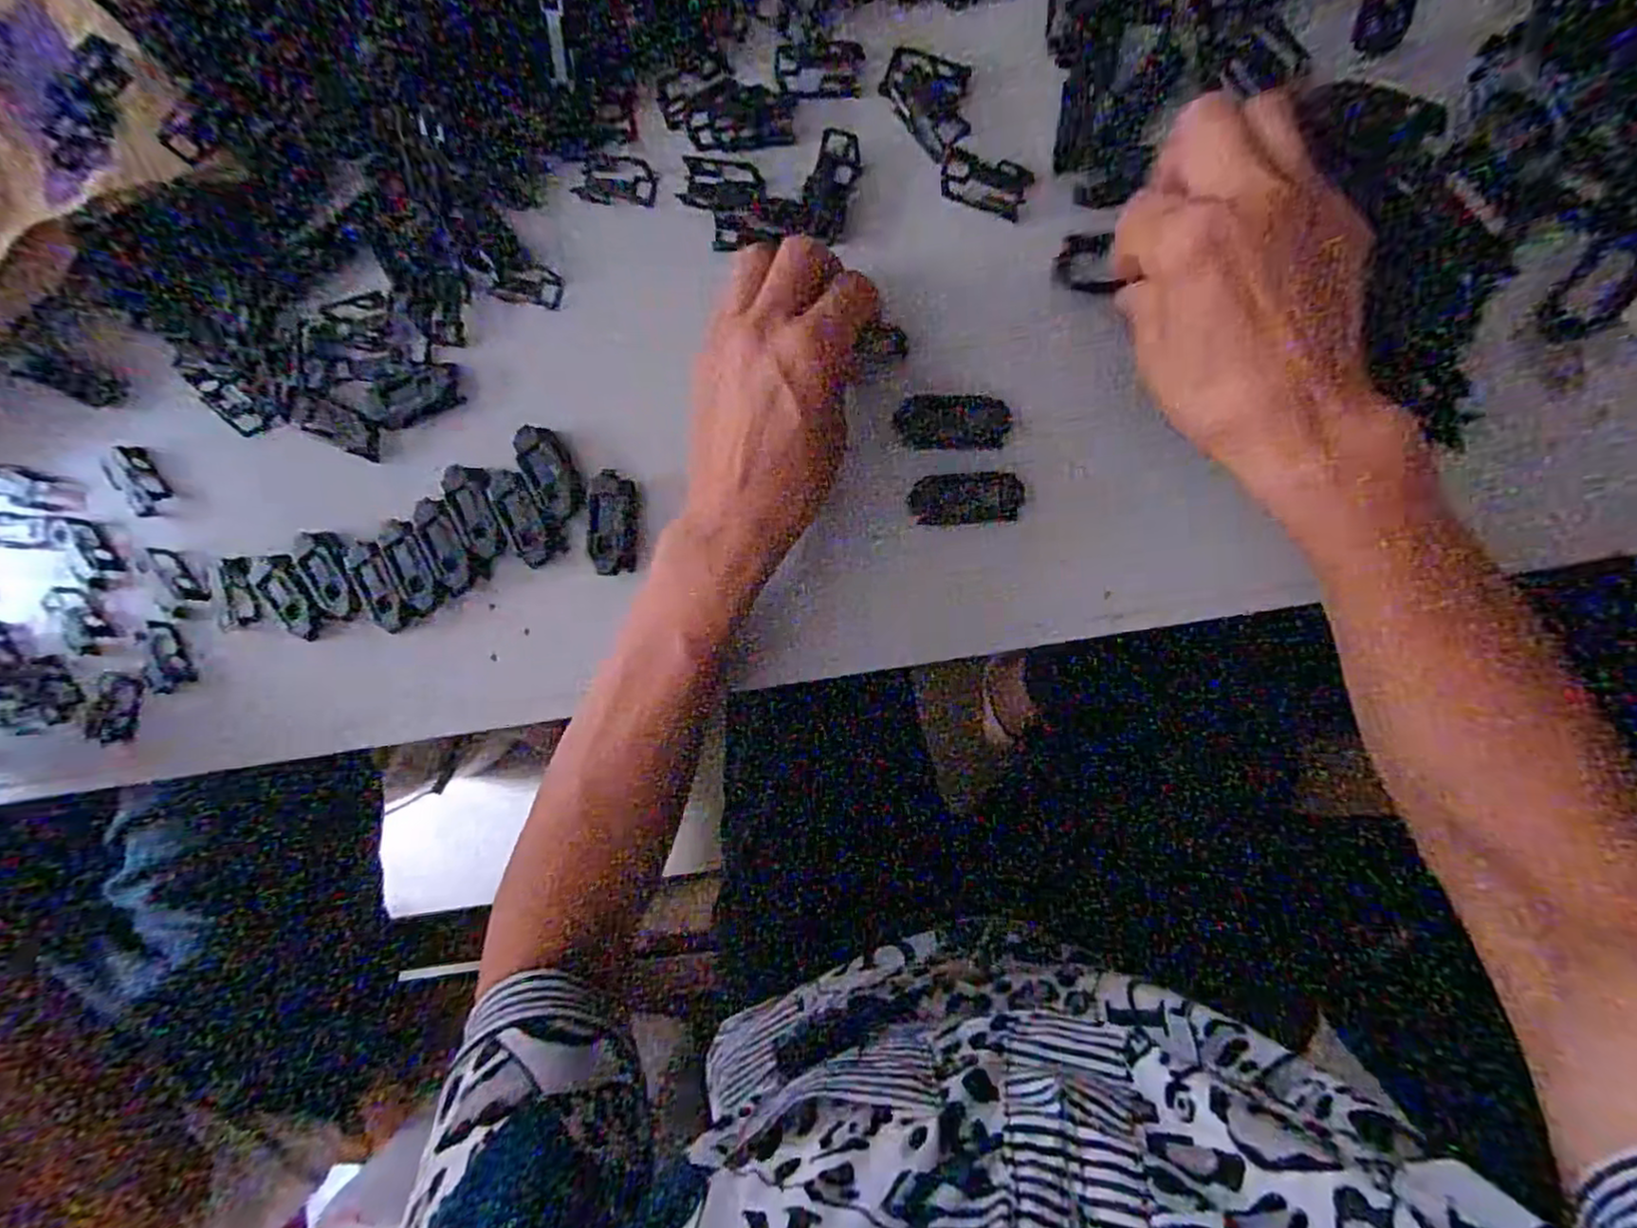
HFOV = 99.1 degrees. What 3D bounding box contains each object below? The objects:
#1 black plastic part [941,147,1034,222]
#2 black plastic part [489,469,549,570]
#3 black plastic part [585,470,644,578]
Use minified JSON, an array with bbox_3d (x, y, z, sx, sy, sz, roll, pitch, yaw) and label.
[{"bbox_3d":[0.076,-0.197,0.318,0.040,0.007,0.023,24,96,7],"label":"black plastic part"},{"bbox_3d":[-0.151,-0.049,0.354,0.020,0.005,0.050,-22,89,10],"label":"black plastic part"},{"bbox_3d":[-0.103,-0.045,0.347,0.024,0.010,0.049,5,93,9],"label":"black plastic part"}]

